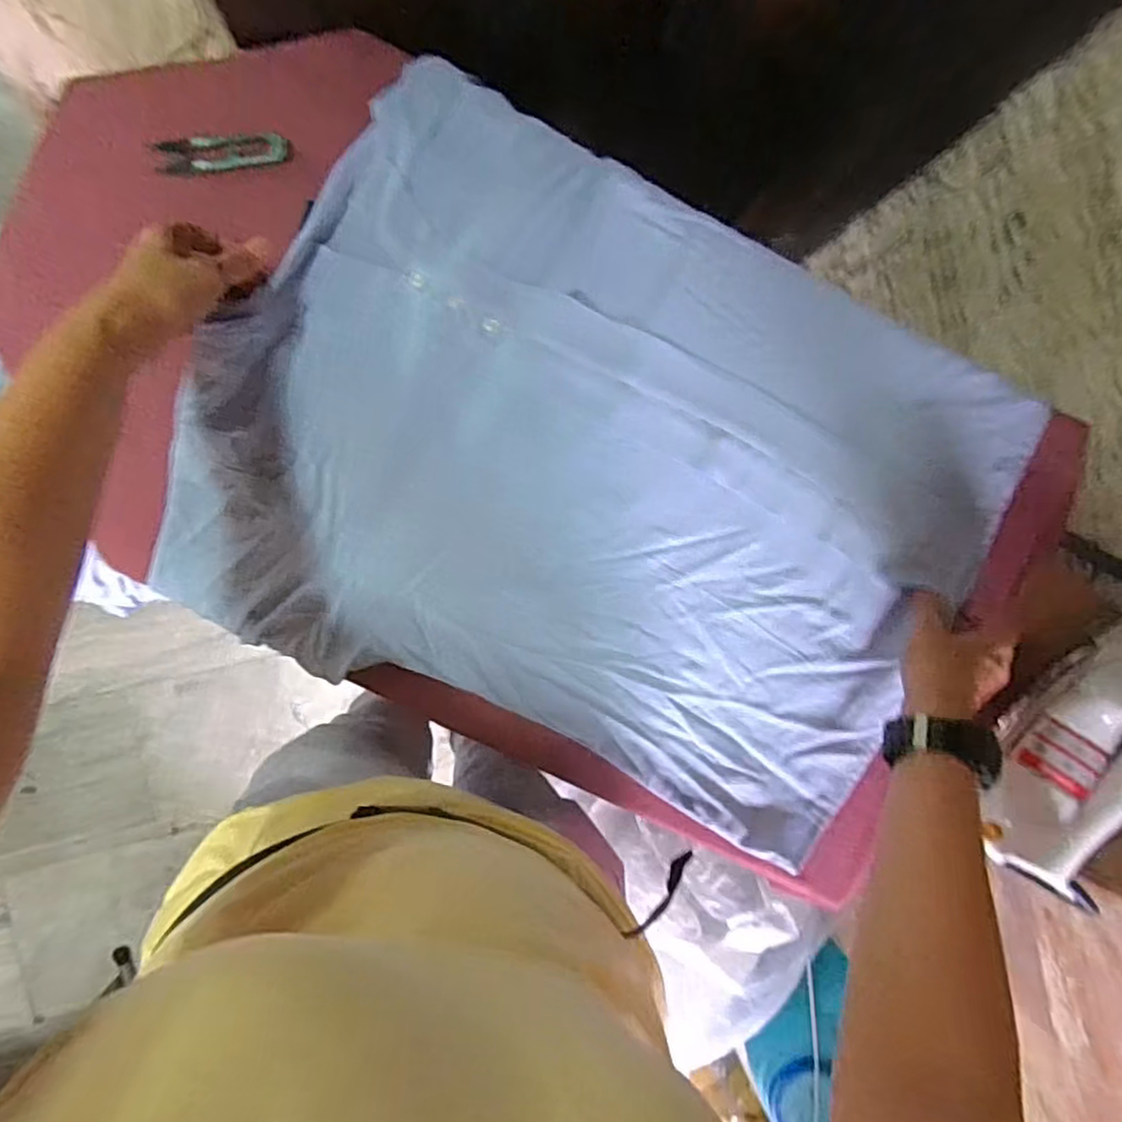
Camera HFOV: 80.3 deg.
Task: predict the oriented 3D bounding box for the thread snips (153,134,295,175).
[{"bbox_3d":[-0.256,-0.311,0.507,0.097,0.015,0.024,-7,96,-2],"label":"thread snips"}]

